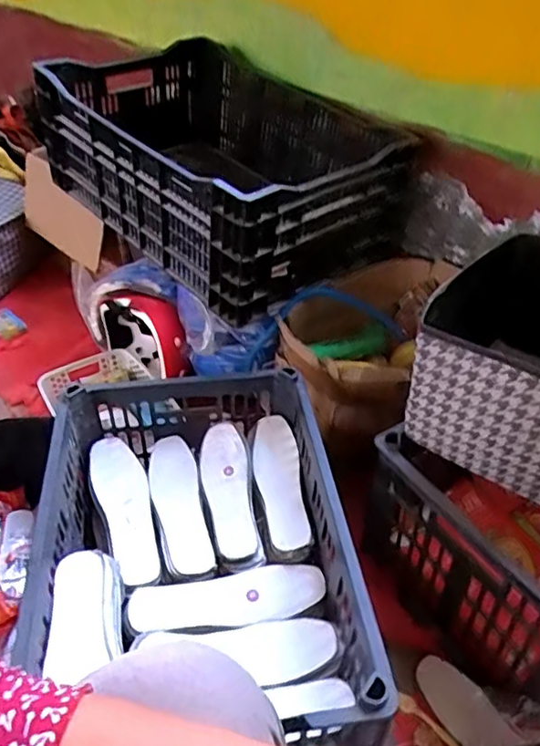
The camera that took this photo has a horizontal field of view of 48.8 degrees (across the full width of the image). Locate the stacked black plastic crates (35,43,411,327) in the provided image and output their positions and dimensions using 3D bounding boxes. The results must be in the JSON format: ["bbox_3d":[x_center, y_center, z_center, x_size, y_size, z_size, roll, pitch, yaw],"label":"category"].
[{"bbox_3d":[-0.083,-0.390,1.097,0.455,0.269,0.575,-28,47,-29],"label":"stacked black plastic crates"}]

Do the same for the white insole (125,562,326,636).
[{"bbox_3d":[-0.051,0.273,0.714,0.229,0.017,0.064,-7,40,-8],"label":"white insole"}]

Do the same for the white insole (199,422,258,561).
[{"bbox_3d":[-0.059,0.157,0.816,0.066,0.014,0.207,0,43,-10],"label":"white insole"}]

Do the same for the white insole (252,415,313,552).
[{"bbox_3d":[0.012,0.149,0.830,0.063,0.018,0.221,-3,40,-4],"label":"white insole"}]

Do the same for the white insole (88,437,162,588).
[{"bbox_3d":[-0.192,0.176,0.798,0.069,0.025,0.222,-17,43,-19],"label":"white insole"}]

